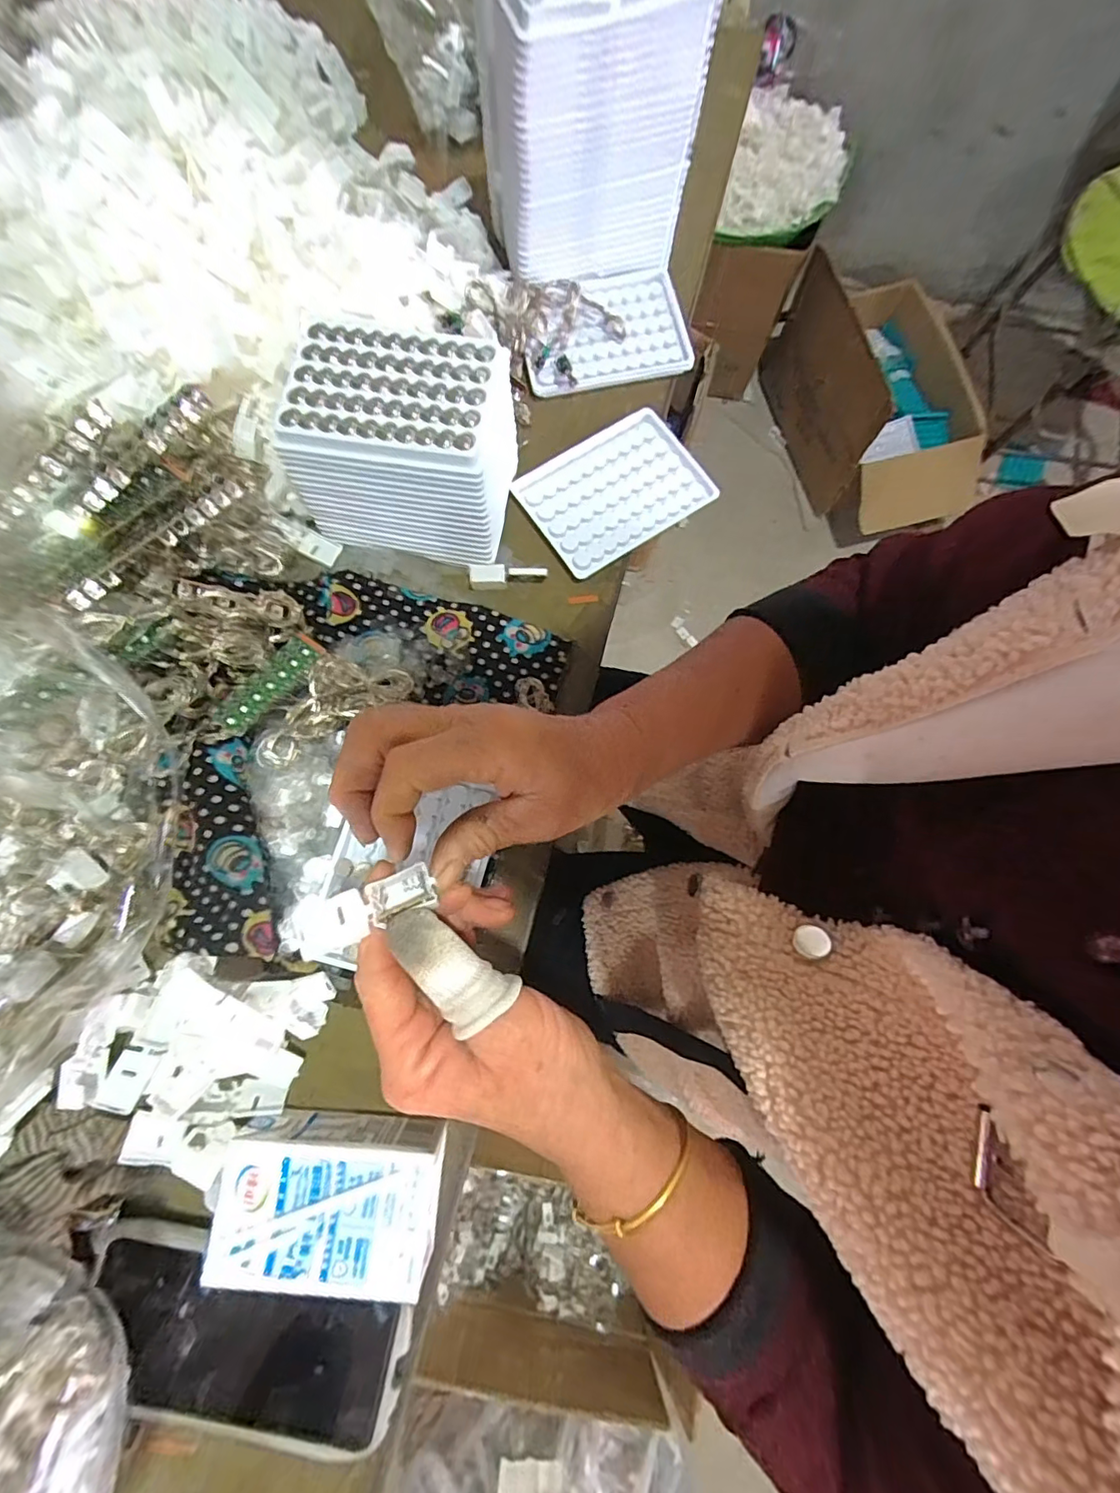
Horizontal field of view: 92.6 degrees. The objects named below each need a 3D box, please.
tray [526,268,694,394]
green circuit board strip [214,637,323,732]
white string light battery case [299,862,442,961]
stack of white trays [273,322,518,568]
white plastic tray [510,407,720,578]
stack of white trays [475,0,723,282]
[{"bbox_3d":[0.034,-0.336,0.429,0.131,0.020,0.093,-14,79,-4],"label":"tray"},{"bbox_3d":[-0.179,-0.037,0.328,0.021,0.004,0.070,38,73,-1],"label":"green circuit board strip"},{"bbox_3d":[-0.079,0.066,0.221,0.055,0.015,0.021,-23,79,-12],"label":"white string light battery case"},{"bbox_3d":[-0.097,-0.197,0.355,0.135,0.081,0.104,14,78,2],"label":"stack of white trays"},{"bbox_3d":[0.042,-0.196,0.407,0.127,0.005,0.093,-33,81,-8],"label":"white plastic tray"},{"bbox_3d":[0.021,-0.456,0.381,0.140,0.144,0.111,-18,79,-5],"label":"stack of white trays"}]

